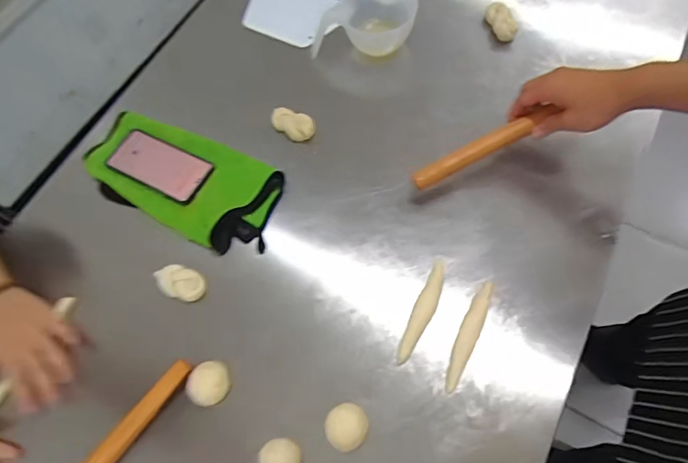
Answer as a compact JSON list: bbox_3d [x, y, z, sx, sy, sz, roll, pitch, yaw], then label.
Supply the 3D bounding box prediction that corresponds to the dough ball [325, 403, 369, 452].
[{"bbox_3d":[0.002,0.223,0.543,0.047,0.025,0.049,-3,64,5],"label":"dough ball"}]

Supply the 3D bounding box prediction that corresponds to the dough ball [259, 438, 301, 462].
[{"bbox_3d":[-0.072,0.256,0.531,0.046,0.030,0.042,-3,64,5],"label":"dough ball"}]

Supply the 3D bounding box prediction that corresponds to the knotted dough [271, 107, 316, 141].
[{"bbox_3d":[-0.077,-0.165,0.719,0.070,0.023,0.038,26,69,18],"label":"knotted dough"}]

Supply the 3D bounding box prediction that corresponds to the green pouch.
[{"bbox_3d":[-0.237,-0.079,0.696,0.289,0.027,0.146,23,69,17],"label":"green pouch"}]

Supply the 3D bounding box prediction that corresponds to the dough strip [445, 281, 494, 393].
[{"bbox_3d":[0.154,0.126,0.582,0.023,0.012,0.145,23,69,17],"label":"dough strip"}]

